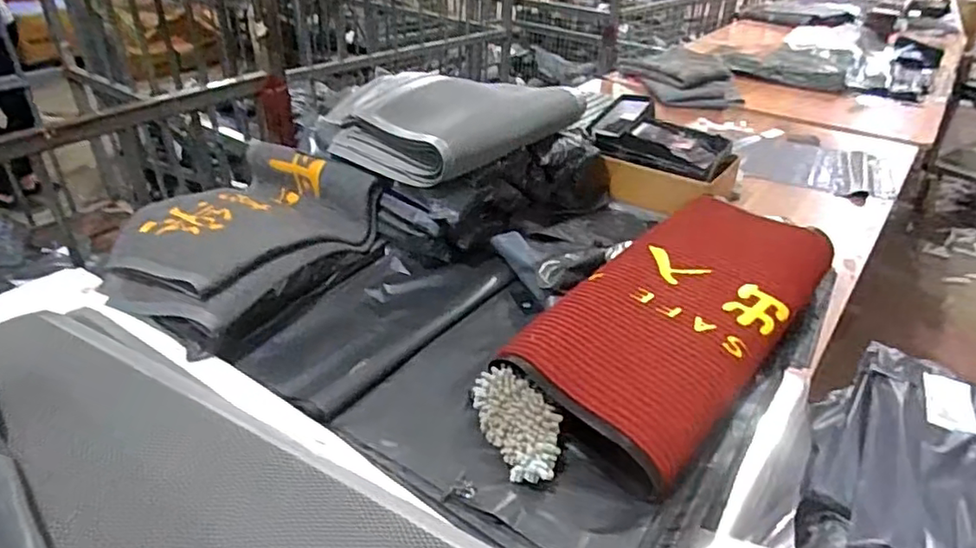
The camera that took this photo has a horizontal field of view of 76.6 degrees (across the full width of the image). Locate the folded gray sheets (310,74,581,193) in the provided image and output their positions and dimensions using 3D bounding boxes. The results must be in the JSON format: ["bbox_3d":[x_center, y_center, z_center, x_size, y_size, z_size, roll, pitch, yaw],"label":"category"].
[{"bbox_3d":[-0.106,-0.361,1.415,0.445,0.101,0.472,27,40,33],"label":"folded gray sheets"}]

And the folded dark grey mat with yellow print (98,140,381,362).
[{"bbox_3d":[-0.504,-0.085,1.256,0.427,0.142,0.473,20,37,26],"label":"folded dark grey mat with yellow print"}]

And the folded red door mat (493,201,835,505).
[{"bbox_3d":[0.337,0.064,1.082,0.314,0.078,0.732,26,39,32],"label":"folded red door mat"}]

